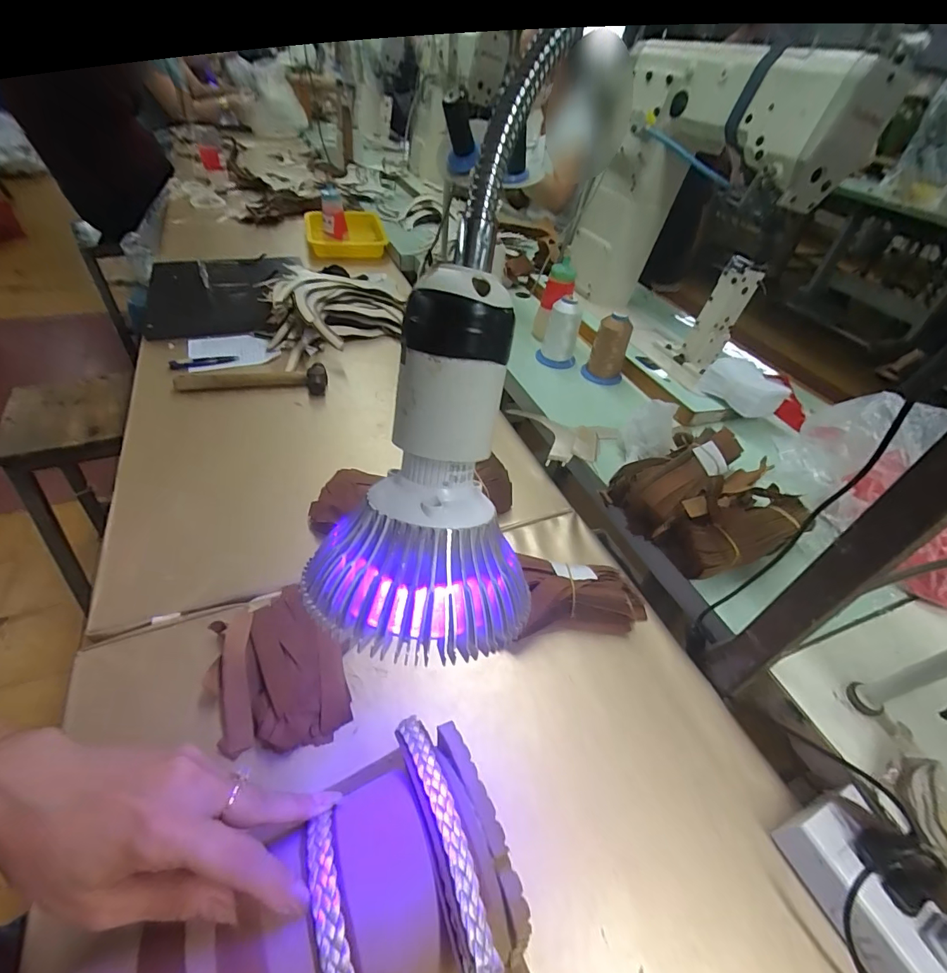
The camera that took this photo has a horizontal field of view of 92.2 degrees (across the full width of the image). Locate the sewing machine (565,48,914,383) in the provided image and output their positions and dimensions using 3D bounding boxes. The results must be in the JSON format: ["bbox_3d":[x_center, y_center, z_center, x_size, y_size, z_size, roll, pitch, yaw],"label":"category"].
[{"bbox_3d":[0.365,-0.454,0.781,0.190,0.414,0.366,-10,47,-17],"label":"sewing machine"}]

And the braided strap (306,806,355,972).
[{"bbox_3d":[-0.068,0.211,0.218,0.014,0.016,0.087,-13,55,-20],"label":"braided strap"}]

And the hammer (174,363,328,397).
[{"bbox_3d":[-0.339,-0.165,0.708,0.210,0.028,0.060,-2,45,-10],"label":"hammer"}]

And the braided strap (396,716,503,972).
[{"bbox_3d":[-0.016,0.188,0.250,0.017,0.027,0.132,-13,48,-20],"label":"braided strap"}]

